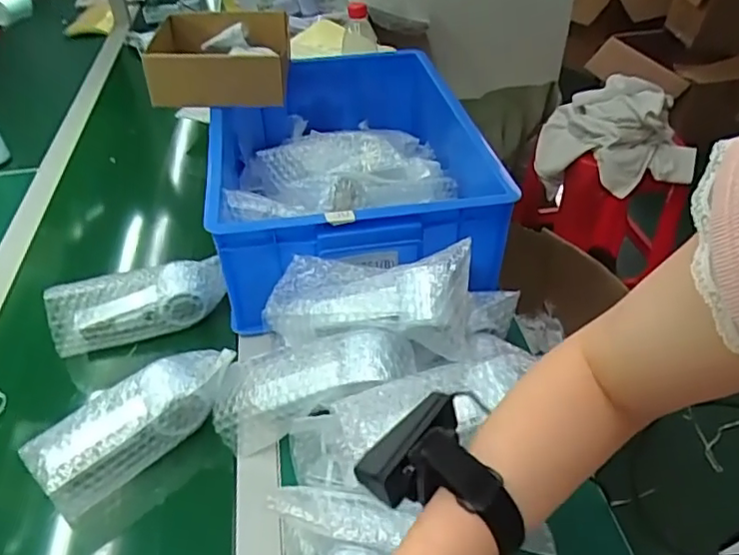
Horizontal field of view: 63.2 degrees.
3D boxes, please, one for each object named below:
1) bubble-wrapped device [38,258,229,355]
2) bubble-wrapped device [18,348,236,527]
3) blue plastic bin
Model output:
[{"bbox_3d":[-0.273,0.030,0.717,0.195,0.074,0.054,-12,42,-13],"label":"bubble-wrapped device"},{"bbox_3d":[-0.231,0.138,0.594,0.071,0.064,0.192,32,50,32],"label":"bubble-wrapped device"},{"bbox_3d":[-0.034,-0.154,0.834,0.345,0.139,0.451,-8,41,-9],"label":"blue plastic bin"}]

